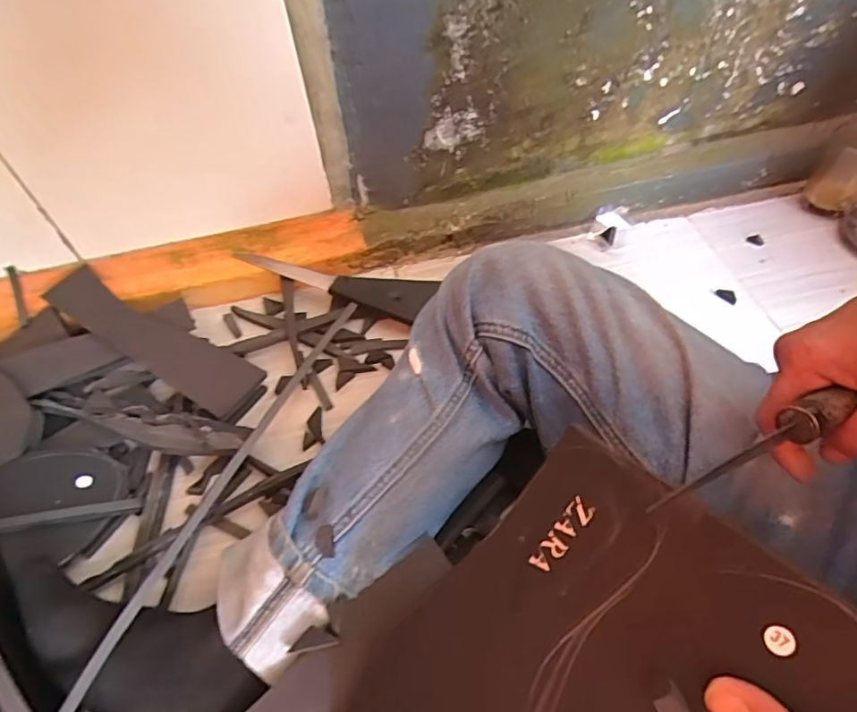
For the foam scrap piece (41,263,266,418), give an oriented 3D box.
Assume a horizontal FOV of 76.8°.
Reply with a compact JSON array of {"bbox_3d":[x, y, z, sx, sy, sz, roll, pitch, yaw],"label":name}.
[{"bbox_3d":[-0.304,-0.022,0.581,0.274,0.020,0.061,30,57,13],"label":"foam scrap piece"}]

